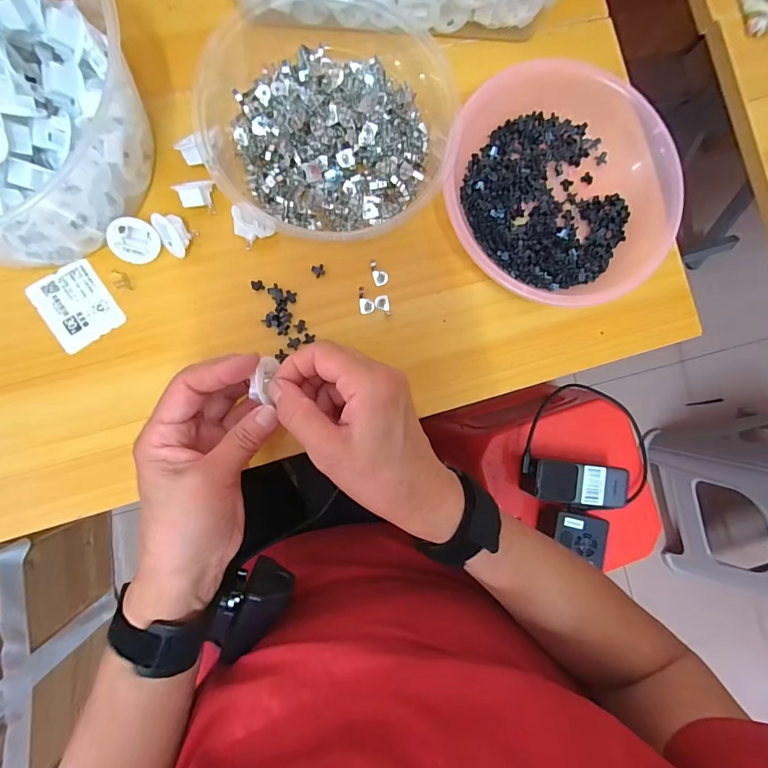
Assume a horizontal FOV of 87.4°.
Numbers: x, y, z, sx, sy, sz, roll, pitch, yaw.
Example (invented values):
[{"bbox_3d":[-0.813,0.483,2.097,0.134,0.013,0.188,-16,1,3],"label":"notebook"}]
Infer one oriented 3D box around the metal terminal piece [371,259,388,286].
[{"bbox_3d":[-0.003,-0.091,0.327,0.012,0.004,0.021,-11,91,-7],"label":"metal terminal piece"}]

